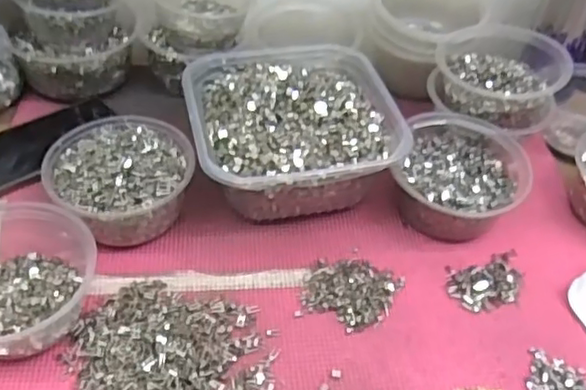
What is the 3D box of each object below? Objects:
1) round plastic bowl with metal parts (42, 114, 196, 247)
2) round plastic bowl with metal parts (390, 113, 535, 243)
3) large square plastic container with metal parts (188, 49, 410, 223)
[{"bbox_3d":[-0.141,-0.012,0.518,0.109,0.061,0.115,2,46,-2],"label":"round plastic bowl with metal parts"},{"bbox_3d":[0.144,-0.015,0.540,0.101,0.059,0.116,16,48,12],"label":"round plastic bowl with metal parts"},{"bbox_3d":[-0.006,-0.065,0.568,0.168,0.073,0.196,-8,47,-11],"label":"large square plastic container with metal parts"}]

